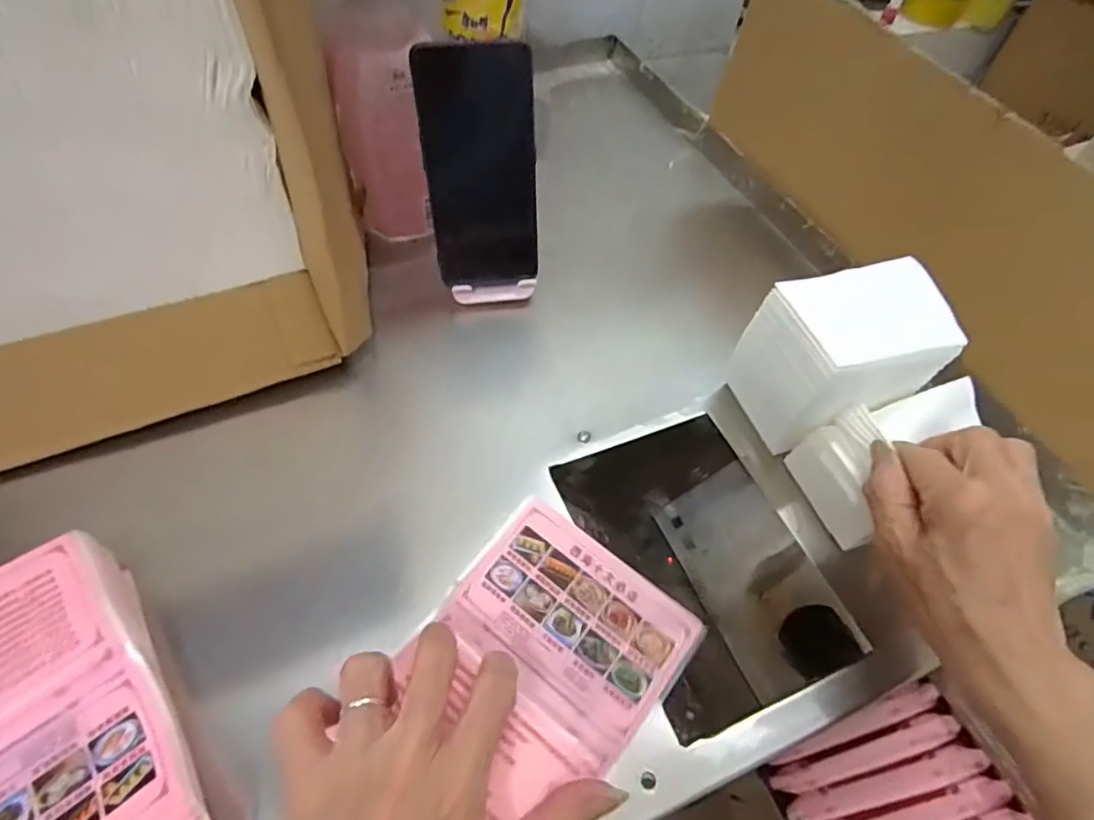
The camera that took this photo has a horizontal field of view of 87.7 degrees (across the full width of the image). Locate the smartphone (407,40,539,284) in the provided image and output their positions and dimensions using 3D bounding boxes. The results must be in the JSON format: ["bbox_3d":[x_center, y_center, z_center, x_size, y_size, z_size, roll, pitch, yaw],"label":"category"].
[{"bbox_3d":[-0.045,-0.167,0.408,0.075,0.161,0.005,-10,40,-10],"label":"smartphone"}]

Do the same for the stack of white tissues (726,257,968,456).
[{"bbox_3d":[0.189,-0.031,0.375,0.106,0.100,0.074,-15,57,-15],"label":"stack of white tissues"}]

